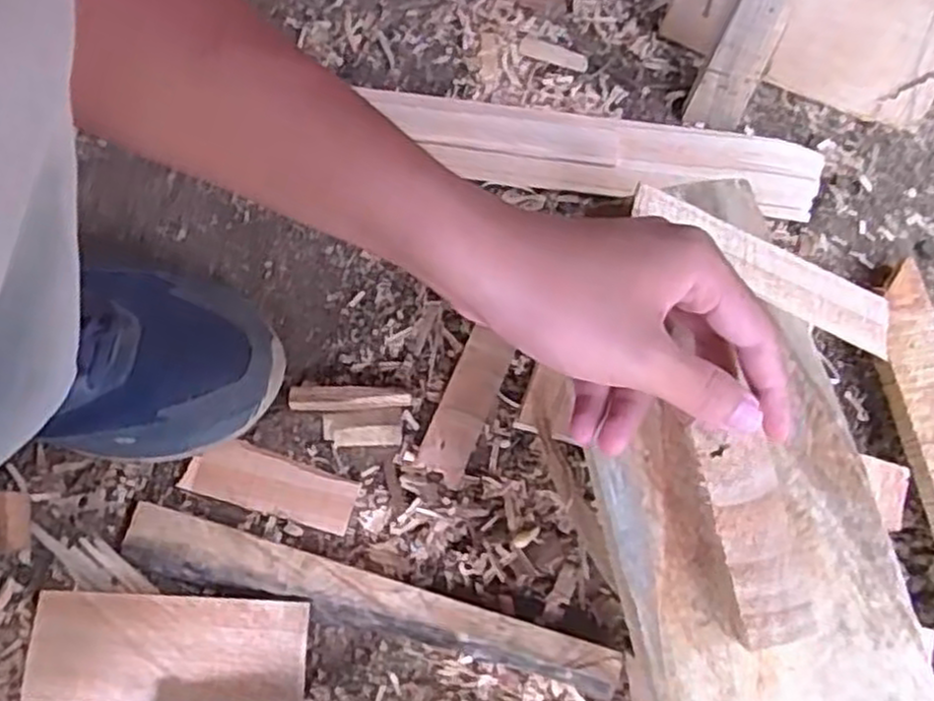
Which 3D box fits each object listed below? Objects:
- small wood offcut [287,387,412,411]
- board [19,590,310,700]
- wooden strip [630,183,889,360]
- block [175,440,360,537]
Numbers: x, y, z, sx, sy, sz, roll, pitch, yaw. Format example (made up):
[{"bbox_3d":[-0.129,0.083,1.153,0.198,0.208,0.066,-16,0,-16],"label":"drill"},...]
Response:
[{"bbox_3d":[-0.071,0.030,0.467,0.073,0.014,0.013,2,74,1],"label":"small wood offcut"},{"bbox_3d":[-0.165,0.168,0.427,0.151,0.009,0.058,2,74,1],"label":"board"},{"bbox_3d":[0.145,-0.037,0.366,0.138,0.004,0.037,23,60,-11],"label":"wooden strip"},{"bbox_3d":[-0.117,0.079,0.455,0.101,0.004,0.034,15,74,5],"label":"block"}]

